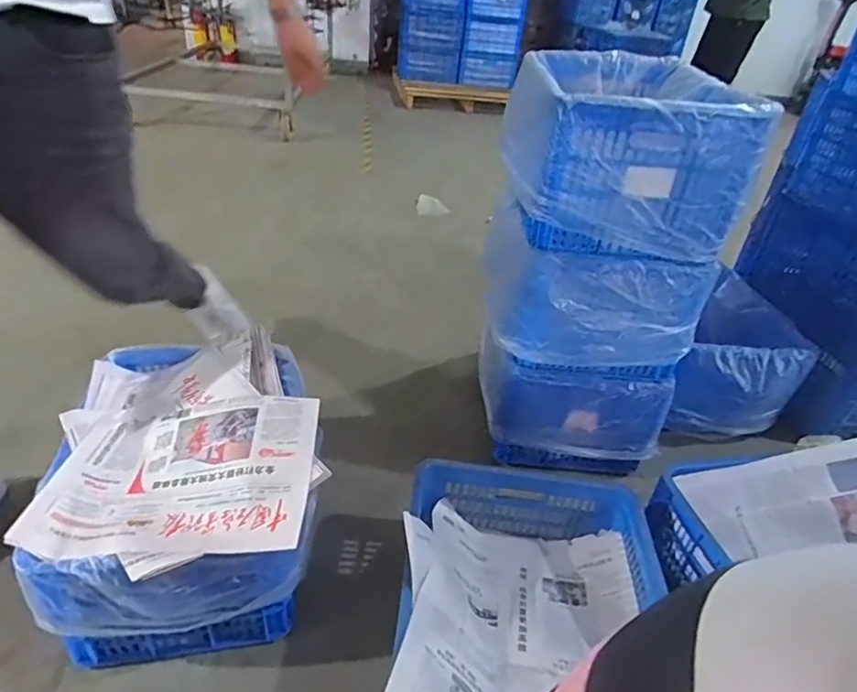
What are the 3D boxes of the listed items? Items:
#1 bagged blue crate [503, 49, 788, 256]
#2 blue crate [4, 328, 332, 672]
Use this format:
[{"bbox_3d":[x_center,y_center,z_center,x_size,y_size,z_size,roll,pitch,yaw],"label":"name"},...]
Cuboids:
[{"bbox_3d":[0.343,-0.407,1.116,0.366,0.274,0.501,4,34,-4],"label":"bagged blue crate"},{"bbox_3d":[-0.402,0.227,0.976,0.394,0.321,0.516,-4,36,-16],"label":"blue crate"}]

